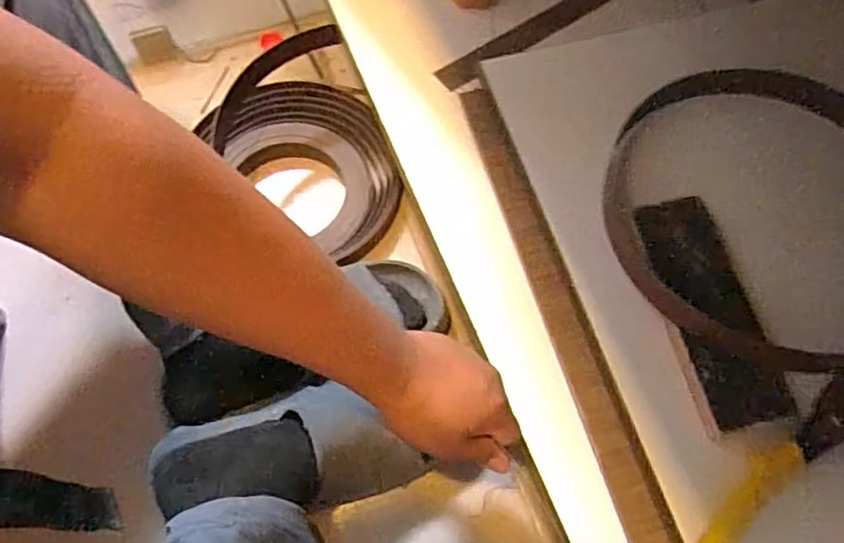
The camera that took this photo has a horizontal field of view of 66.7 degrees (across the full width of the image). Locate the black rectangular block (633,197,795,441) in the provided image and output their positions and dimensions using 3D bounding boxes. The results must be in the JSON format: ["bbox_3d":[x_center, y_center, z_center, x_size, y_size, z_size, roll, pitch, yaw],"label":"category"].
[{"bbox_3d":[0.200,0.025,0.453,0.057,0.010,0.168,-18,69,13],"label":"black rectangular block"}]

